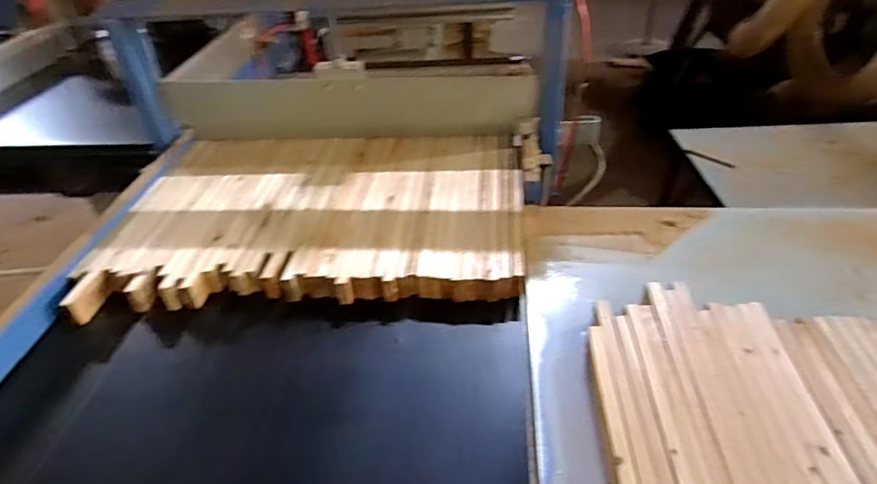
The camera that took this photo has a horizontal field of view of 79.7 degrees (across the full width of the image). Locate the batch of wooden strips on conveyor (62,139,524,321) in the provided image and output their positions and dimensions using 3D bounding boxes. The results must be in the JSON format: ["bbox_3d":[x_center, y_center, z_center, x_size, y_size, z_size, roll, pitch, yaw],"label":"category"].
[{"bbox_3d":[-0.228,-0.072,1.061,0.793,0.051,0.521,-3,40,4],"label":"batch of wooden strips on conveyor"}]

